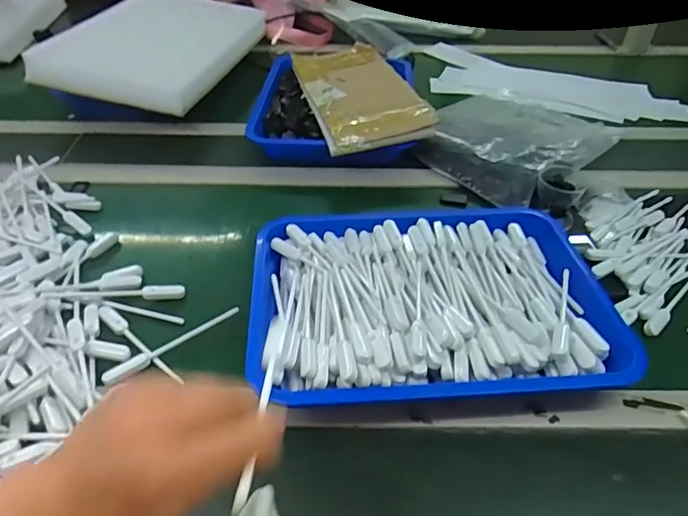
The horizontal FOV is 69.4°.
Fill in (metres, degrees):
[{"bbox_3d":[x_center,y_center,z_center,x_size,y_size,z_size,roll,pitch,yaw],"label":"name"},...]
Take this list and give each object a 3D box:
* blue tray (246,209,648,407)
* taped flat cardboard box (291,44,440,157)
[{"bbox_3d":[0.089,0.034,0.530,0.362,0.048,0.265,-3,43,-6],"label":"blue tray"},{"bbox_3d":[0.024,-0.269,0.809,0.165,0.031,0.310,-9,43,-12],"label":"taped flat cardboard box"}]

